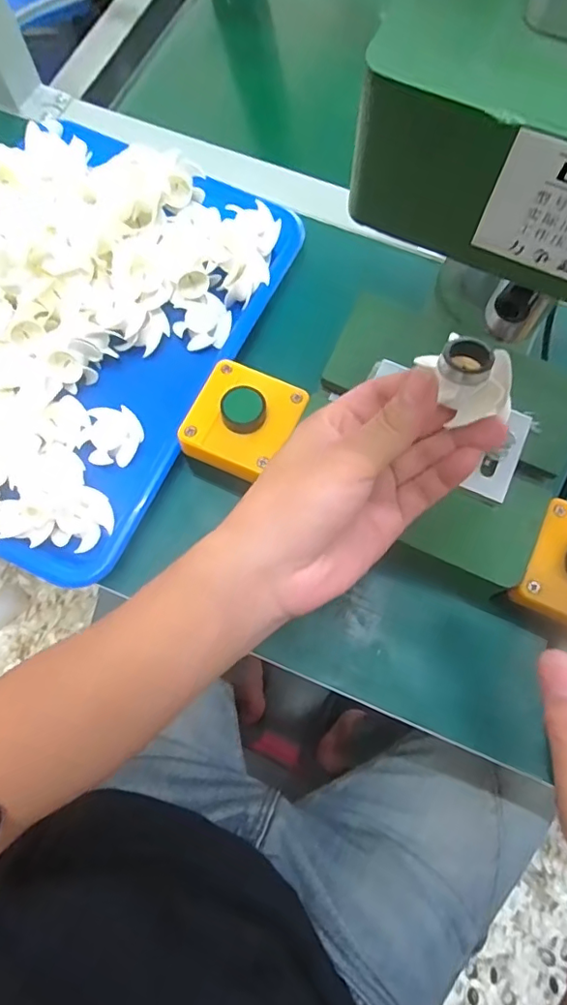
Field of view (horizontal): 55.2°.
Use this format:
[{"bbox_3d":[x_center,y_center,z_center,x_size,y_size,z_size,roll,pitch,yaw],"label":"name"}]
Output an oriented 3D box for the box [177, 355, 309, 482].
[{"bbox_3d":[-0.027,-0.051,0.365,0.064,0.052,0.067,23,74,7],"label":"box"}]

